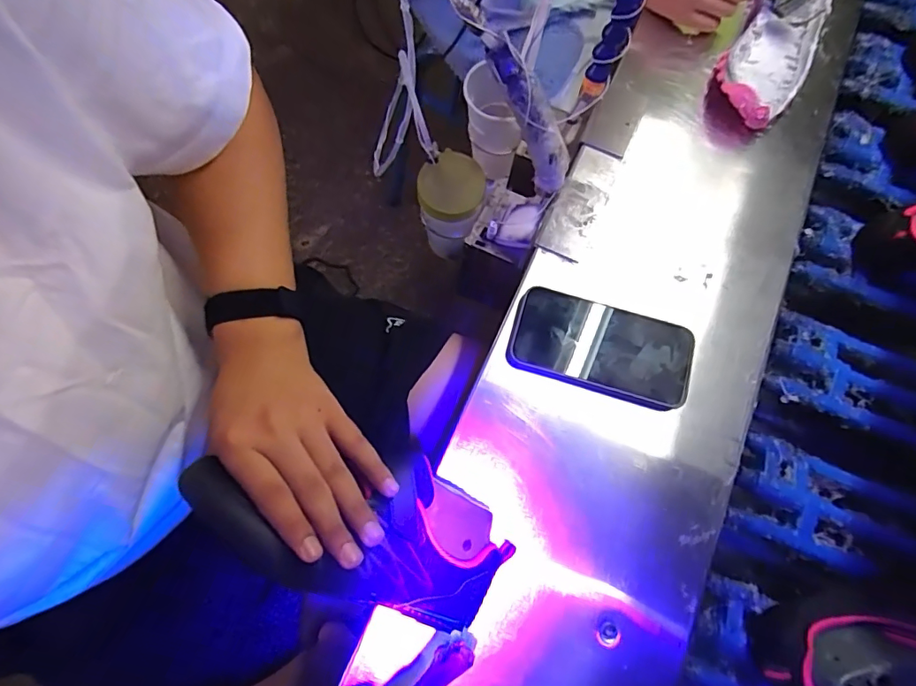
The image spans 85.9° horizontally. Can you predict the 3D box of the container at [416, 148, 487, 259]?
[{"bbox_3d":[-0.010,-0.157,0.582,0.071,0.118,0.074,7,73,0],"label":"container"}]

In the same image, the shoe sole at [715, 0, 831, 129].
[{"bbox_3d":[0.358,-0.345,0.549,0.086,0.045,0.250,28,74,6],"label":"shoe sole"}]

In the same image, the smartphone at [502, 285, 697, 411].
[{"bbox_3d":[0.131,0.003,0.451,0.161,0.016,0.080,14,73,2],"label":"smartphone"}]

